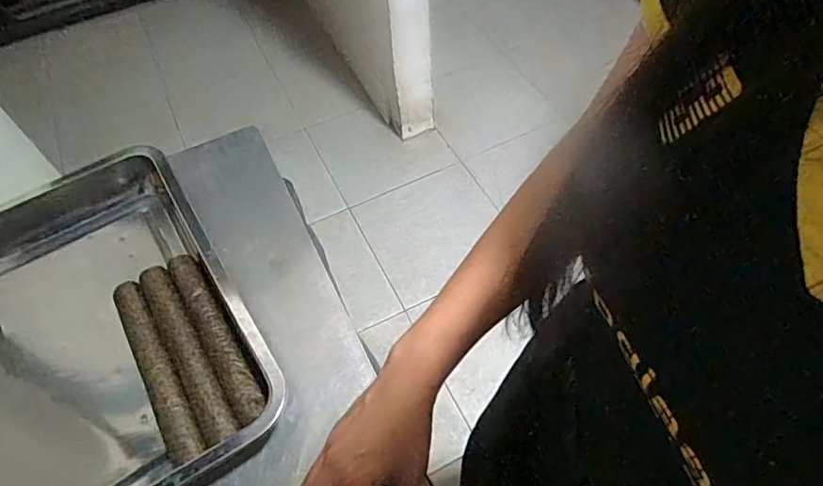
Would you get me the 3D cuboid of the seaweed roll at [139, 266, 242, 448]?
[{"bbox_3d":[-0.215,0.104,0.516,0.030,0.032,0.208,-29,57,-17],"label":"seaweed roll"}]

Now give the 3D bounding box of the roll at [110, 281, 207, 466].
[{"bbox_3d":[-0.239,0.119,0.506,0.030,0.032,0.206,-29,57,-17],"label":"roll"}]

